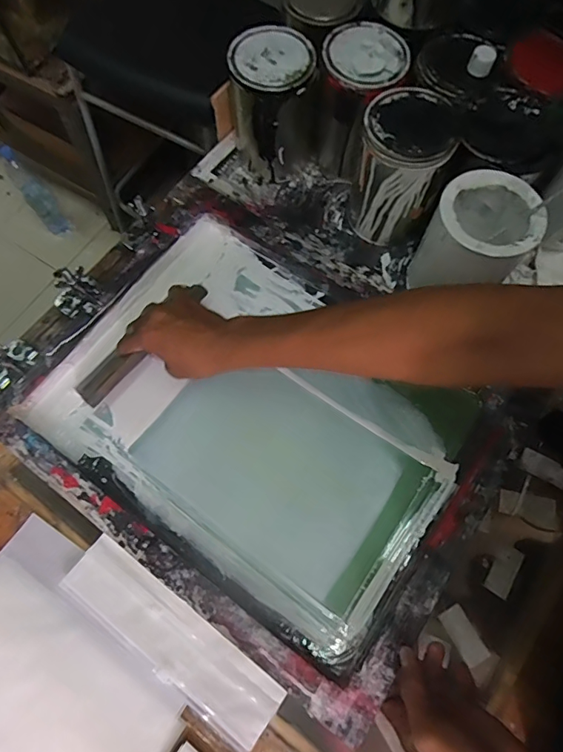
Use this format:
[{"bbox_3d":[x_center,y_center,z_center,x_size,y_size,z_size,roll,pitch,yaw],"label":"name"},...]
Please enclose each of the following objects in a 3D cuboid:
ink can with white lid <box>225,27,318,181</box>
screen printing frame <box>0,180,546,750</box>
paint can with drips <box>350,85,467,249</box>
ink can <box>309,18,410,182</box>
[{"bbox_3d":[-0.014,-0.357,0.623,0.099,0.154,0.106,0,71,-1],"label":"ink can with white lid"},{"bbox_3d":[-0.020,0.034,0.525,0.489,0.046,0.403,34,72,13],"label":"screen printing frame"},{"bbox_3d":[0.146,-0.252,0.581,0.102,0.160,0.104,0,71,-1],"label":"paint can with drips"},{"bbox_3d":[0.100,-0.360,0.620,0.101,0.171,0.101,0,71,-1],"label":"ink can"}]

